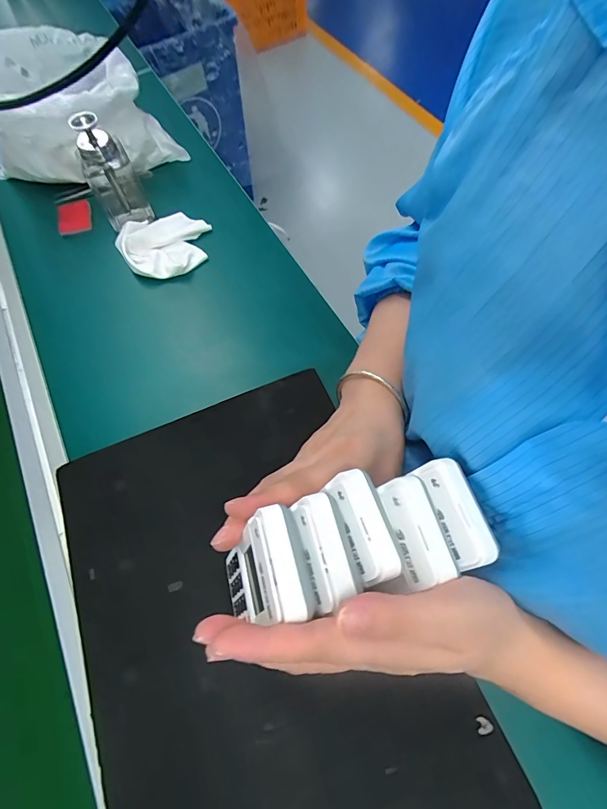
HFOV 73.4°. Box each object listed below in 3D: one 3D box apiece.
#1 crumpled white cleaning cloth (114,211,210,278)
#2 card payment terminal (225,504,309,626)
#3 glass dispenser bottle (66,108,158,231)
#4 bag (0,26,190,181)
[{"bbox_3d":[-0.160,-0.193,0.483,0.105,0.034,0.084,-35,66,-16],"label":"crumpled white cleaning cloth"},{"bbox_3d":[-0.028,0.101,0.239,0.016,0.086,0.054,1,58,-27],"label":"card payment terminal"},{"bbox_3d":[-0.228,-0.279,0.474,0.056,0.115,0.068,-23,63,-11],"label":"glass dispenser bottle"},{"bbox_3d":[-0.293,-0.360,0.511,0.198,0.153,0.180,22,64,13],"label":"bag"}]

